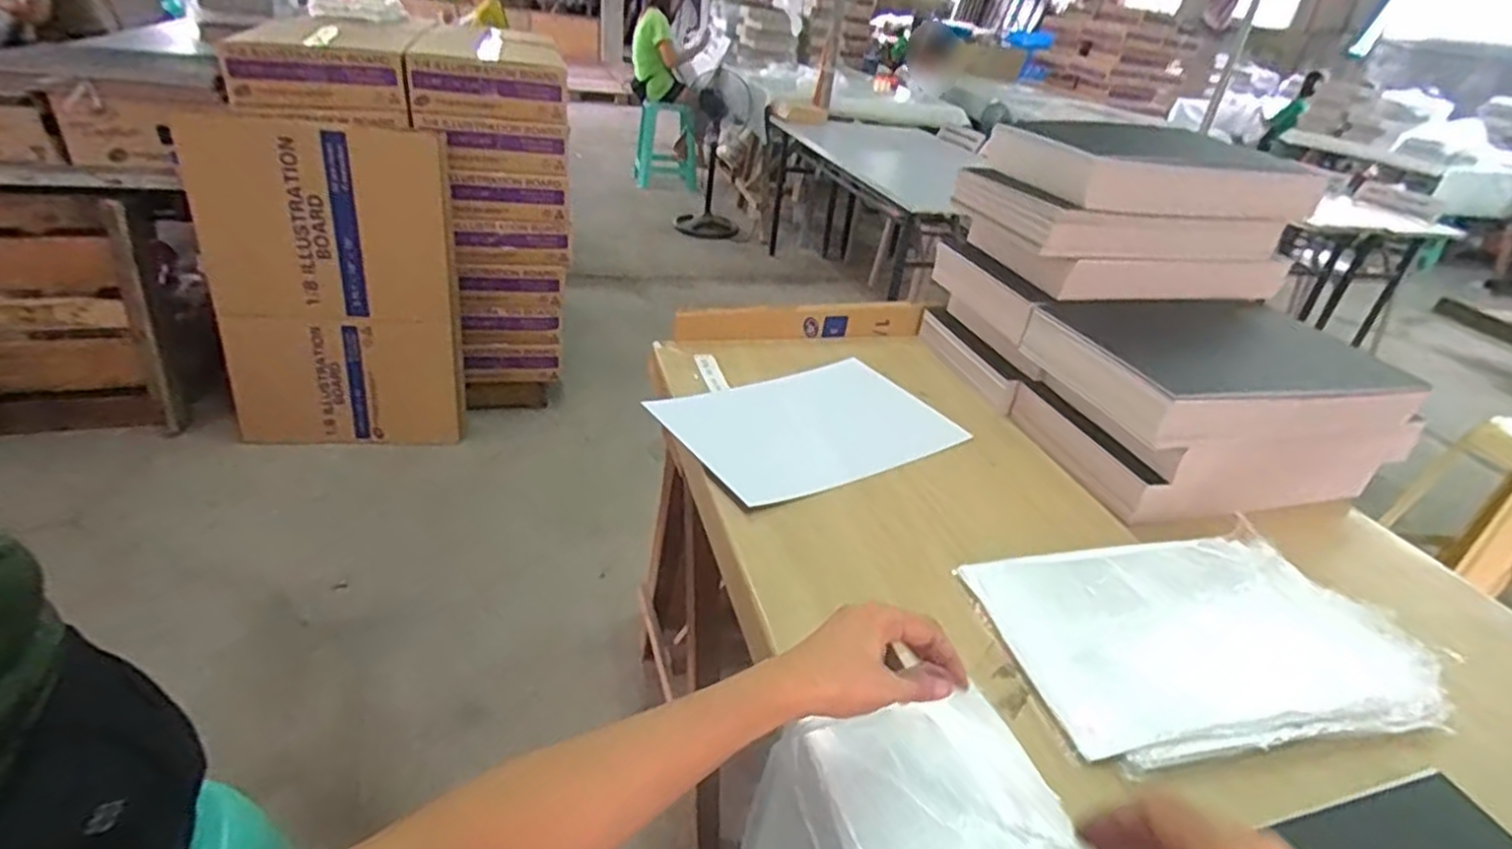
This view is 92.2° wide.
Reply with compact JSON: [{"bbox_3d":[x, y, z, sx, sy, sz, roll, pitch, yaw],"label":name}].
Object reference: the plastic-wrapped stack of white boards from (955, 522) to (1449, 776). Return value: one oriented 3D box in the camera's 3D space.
[{"bbox_3d":[0.409,0.195,0.686,0.357,0.027,0.234,-4,32,-13],"label":"plastic-wrapped stack of white boards"}]

